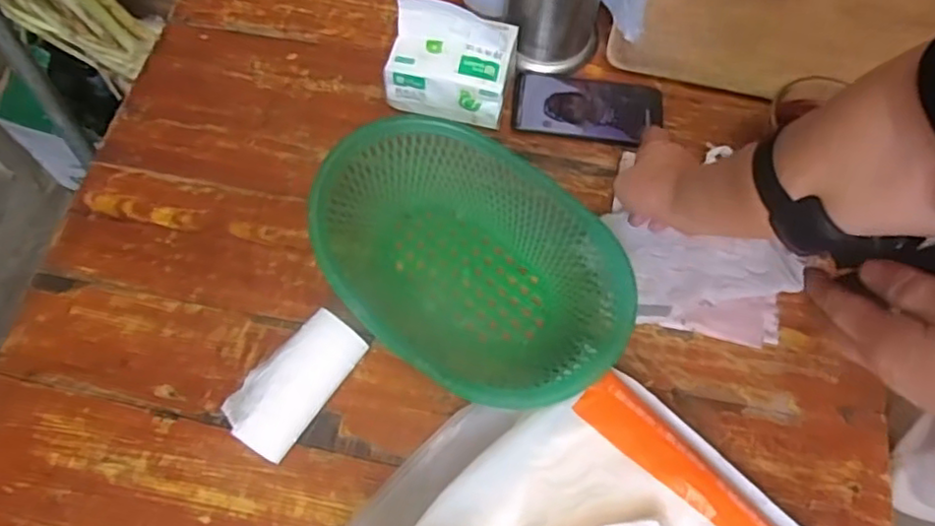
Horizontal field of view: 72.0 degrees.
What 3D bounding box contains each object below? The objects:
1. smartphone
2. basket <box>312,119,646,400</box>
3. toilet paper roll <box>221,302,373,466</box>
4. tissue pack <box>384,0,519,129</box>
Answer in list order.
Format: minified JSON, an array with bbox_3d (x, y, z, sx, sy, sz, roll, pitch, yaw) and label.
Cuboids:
[{"bbox_3d":[0.130,-0.167,0.697,0.157,0.015,0.075,8,69,-2],"label":"smartphone"},{"bbox_3d":[0.001,0.000,0.583,0.298,0.072,0.209,40,69,17],"label":"basket"},{"bbox_3d":[-0.151,0.101,0.558,0.069,0.034,0.124,32,67,14],"label":"toilet paper roll"},{"bbox_3d":[-0.017,-0.207,0.662,0.121,0.097,0.083,10,64,4],"label":"tissue pack"}]

